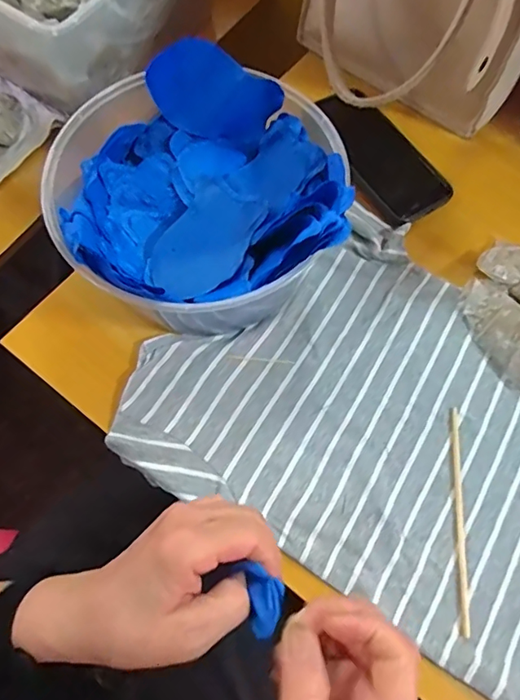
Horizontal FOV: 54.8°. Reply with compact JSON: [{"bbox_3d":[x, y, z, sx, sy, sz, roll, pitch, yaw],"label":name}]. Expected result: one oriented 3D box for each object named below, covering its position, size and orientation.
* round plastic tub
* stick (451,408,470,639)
[{"bbox_3d":[-0.044,-0.120,0.412,0.207,0.119,0.219,0,69,-1],"label":"round plastic tub"},{"bbox_3d":[0.154,0.127,0.387,0.007,0.005,0.164,5,69,1],"label":"stick"}]

